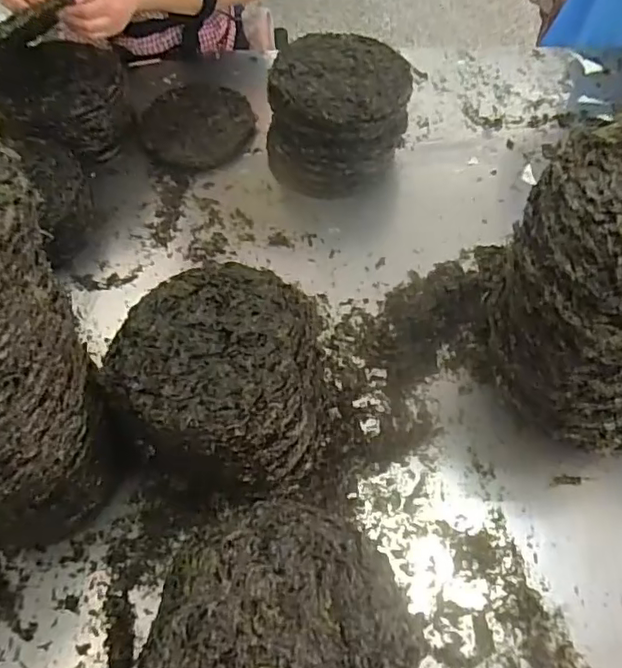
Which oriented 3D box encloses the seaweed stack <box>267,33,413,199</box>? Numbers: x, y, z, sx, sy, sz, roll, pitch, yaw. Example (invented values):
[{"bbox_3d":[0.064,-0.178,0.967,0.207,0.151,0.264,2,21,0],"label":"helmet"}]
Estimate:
[{"bbox_3d":[0.040,-0.333,0.869,0.209,0.150,0.202,2,59,2],"label":"seaweed stack"}]

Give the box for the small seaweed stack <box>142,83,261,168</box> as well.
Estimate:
[{"bbox_3d":[-0.188,-0.360,0.958,0.180,0.031,0.192,-6,59,-3],"label":"small seaweed stack"}]

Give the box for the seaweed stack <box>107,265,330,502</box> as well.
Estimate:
[{"bbox_3d":[-0.088,0.050,0.624,0.213,0.198,0.207,2,59,2],"label":"seaweed stack"}]

